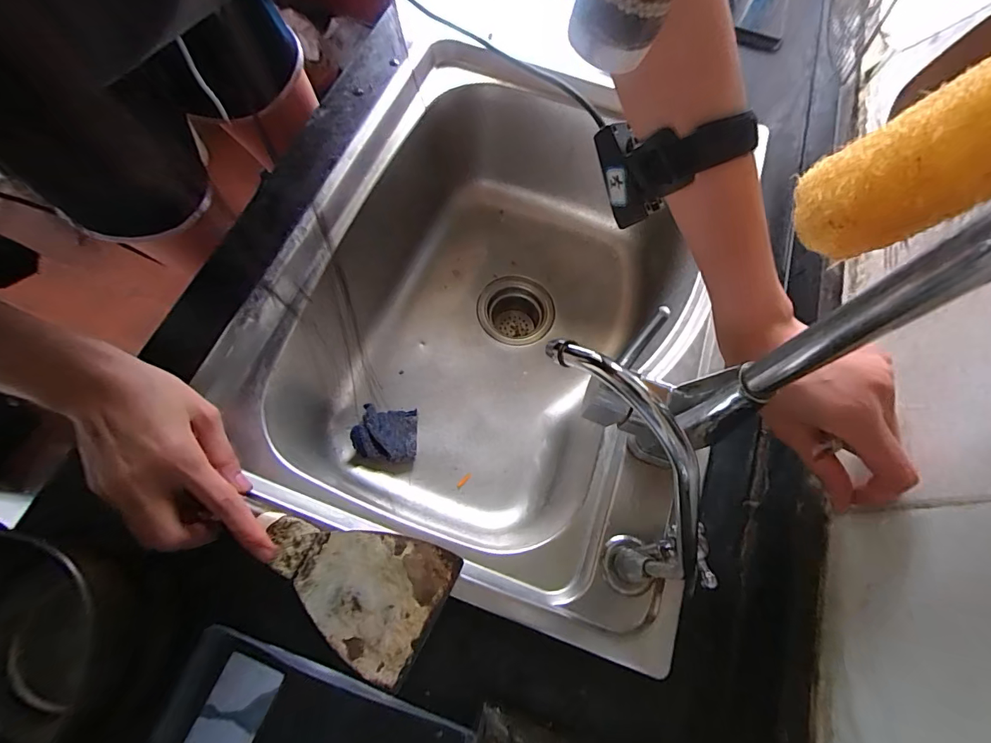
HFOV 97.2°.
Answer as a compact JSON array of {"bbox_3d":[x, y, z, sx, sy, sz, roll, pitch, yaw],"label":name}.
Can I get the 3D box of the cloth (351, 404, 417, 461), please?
[{"bbox_3d":[-0.131,0.072,0.520,0.074,0.014,0.066,9,58,-20],"label":"cloth"}]

